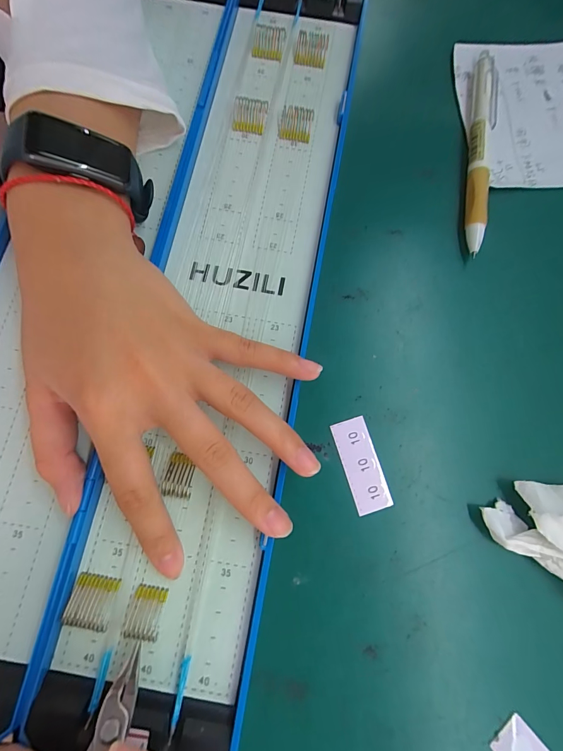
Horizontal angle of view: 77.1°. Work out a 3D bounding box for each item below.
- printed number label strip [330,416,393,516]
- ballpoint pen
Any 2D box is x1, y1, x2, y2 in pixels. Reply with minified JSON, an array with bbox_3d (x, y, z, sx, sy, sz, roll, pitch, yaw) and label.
[{"bbox_3d":[0.041,0.045,0.177,0.018,0.004,0.046,-17,78,-5],"label":"printed number label strip"},{"bbox_3d":[0.121,-0.137,0.214,0.015,0.011,0.139,11,77,3],"label":"ballpoint pen"}]

